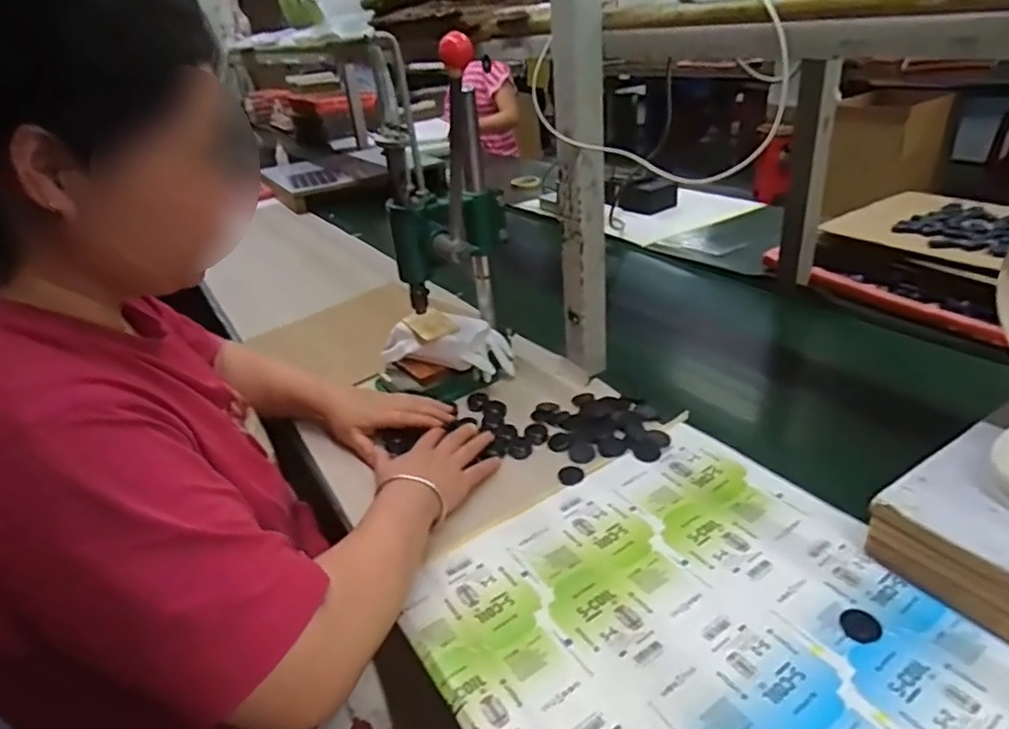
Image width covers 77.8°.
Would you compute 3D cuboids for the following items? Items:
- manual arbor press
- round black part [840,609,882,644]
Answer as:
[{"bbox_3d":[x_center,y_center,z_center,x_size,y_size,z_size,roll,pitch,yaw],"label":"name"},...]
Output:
[{"bbox_3d":[-0.080,-0.158,0.776,0.196,0.417,0.105,-15,30,-15],"label":"manual arbor press"},{"bbox_3d":[0.283,0.207,0.496,0.028,0.004,0.033,15,36,33],"label":"round black part"}]

